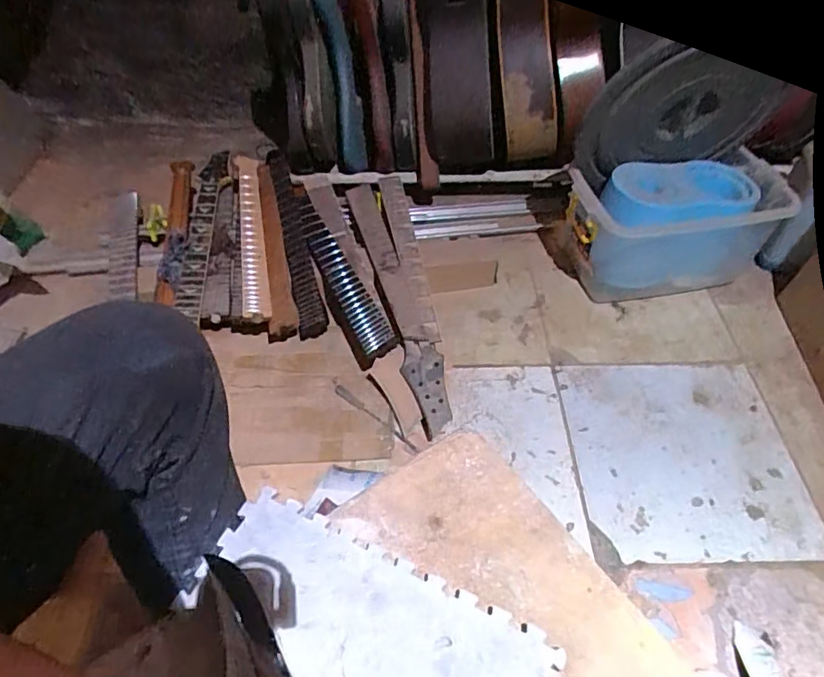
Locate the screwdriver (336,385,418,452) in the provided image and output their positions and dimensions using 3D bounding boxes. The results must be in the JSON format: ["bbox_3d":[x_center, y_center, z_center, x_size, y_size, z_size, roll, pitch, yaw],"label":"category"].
[{"bbox_3d":[-0.068,0.151,1.022,0.206,0.013,0.020,32,59,23],"label":"screwdriver"}]

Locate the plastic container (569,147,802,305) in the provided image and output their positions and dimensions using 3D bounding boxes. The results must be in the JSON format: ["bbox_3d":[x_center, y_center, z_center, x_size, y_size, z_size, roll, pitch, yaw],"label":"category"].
[{"bbox_3d":[0.568,-0.237,1.189,0.425,0.239,0.216,-7,52,-5],"label":"plastic container"}]

